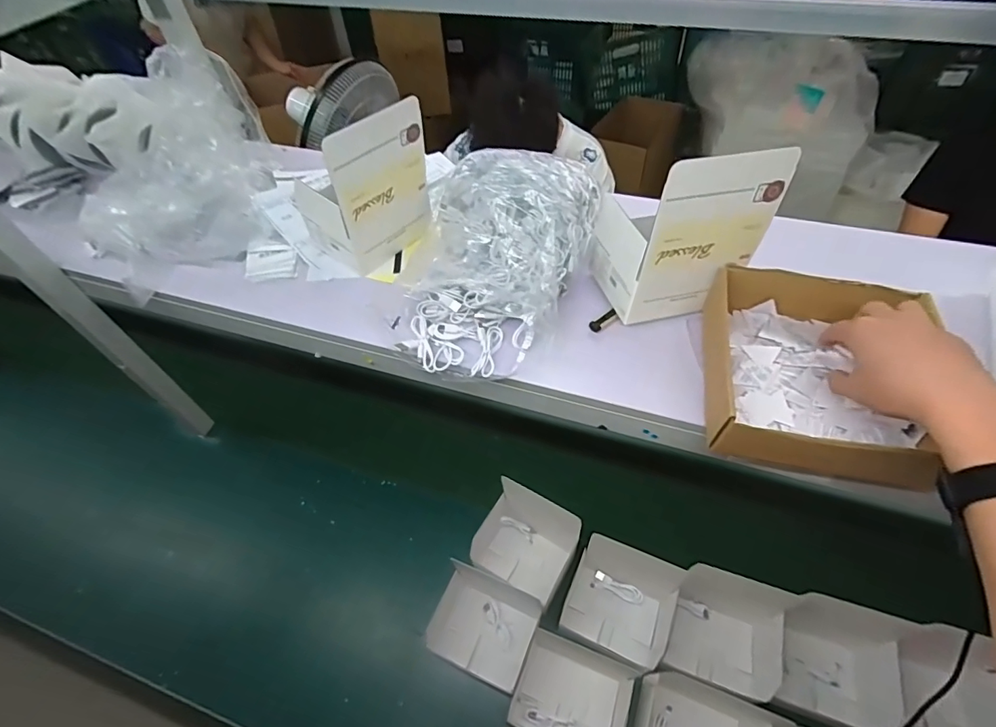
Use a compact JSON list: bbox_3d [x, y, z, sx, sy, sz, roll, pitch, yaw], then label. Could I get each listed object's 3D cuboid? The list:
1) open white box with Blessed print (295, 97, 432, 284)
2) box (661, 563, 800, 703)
[{"bbox_3d":[-0.185,-0.238,0.643,0.125,0.210,0.146,33,61,25],"label":"open white box with Blessed print"},{"bbox_3d":[0.352,0.403,0.727,0.138,0.091,0.151,19,56,17],"label":"box"}]

